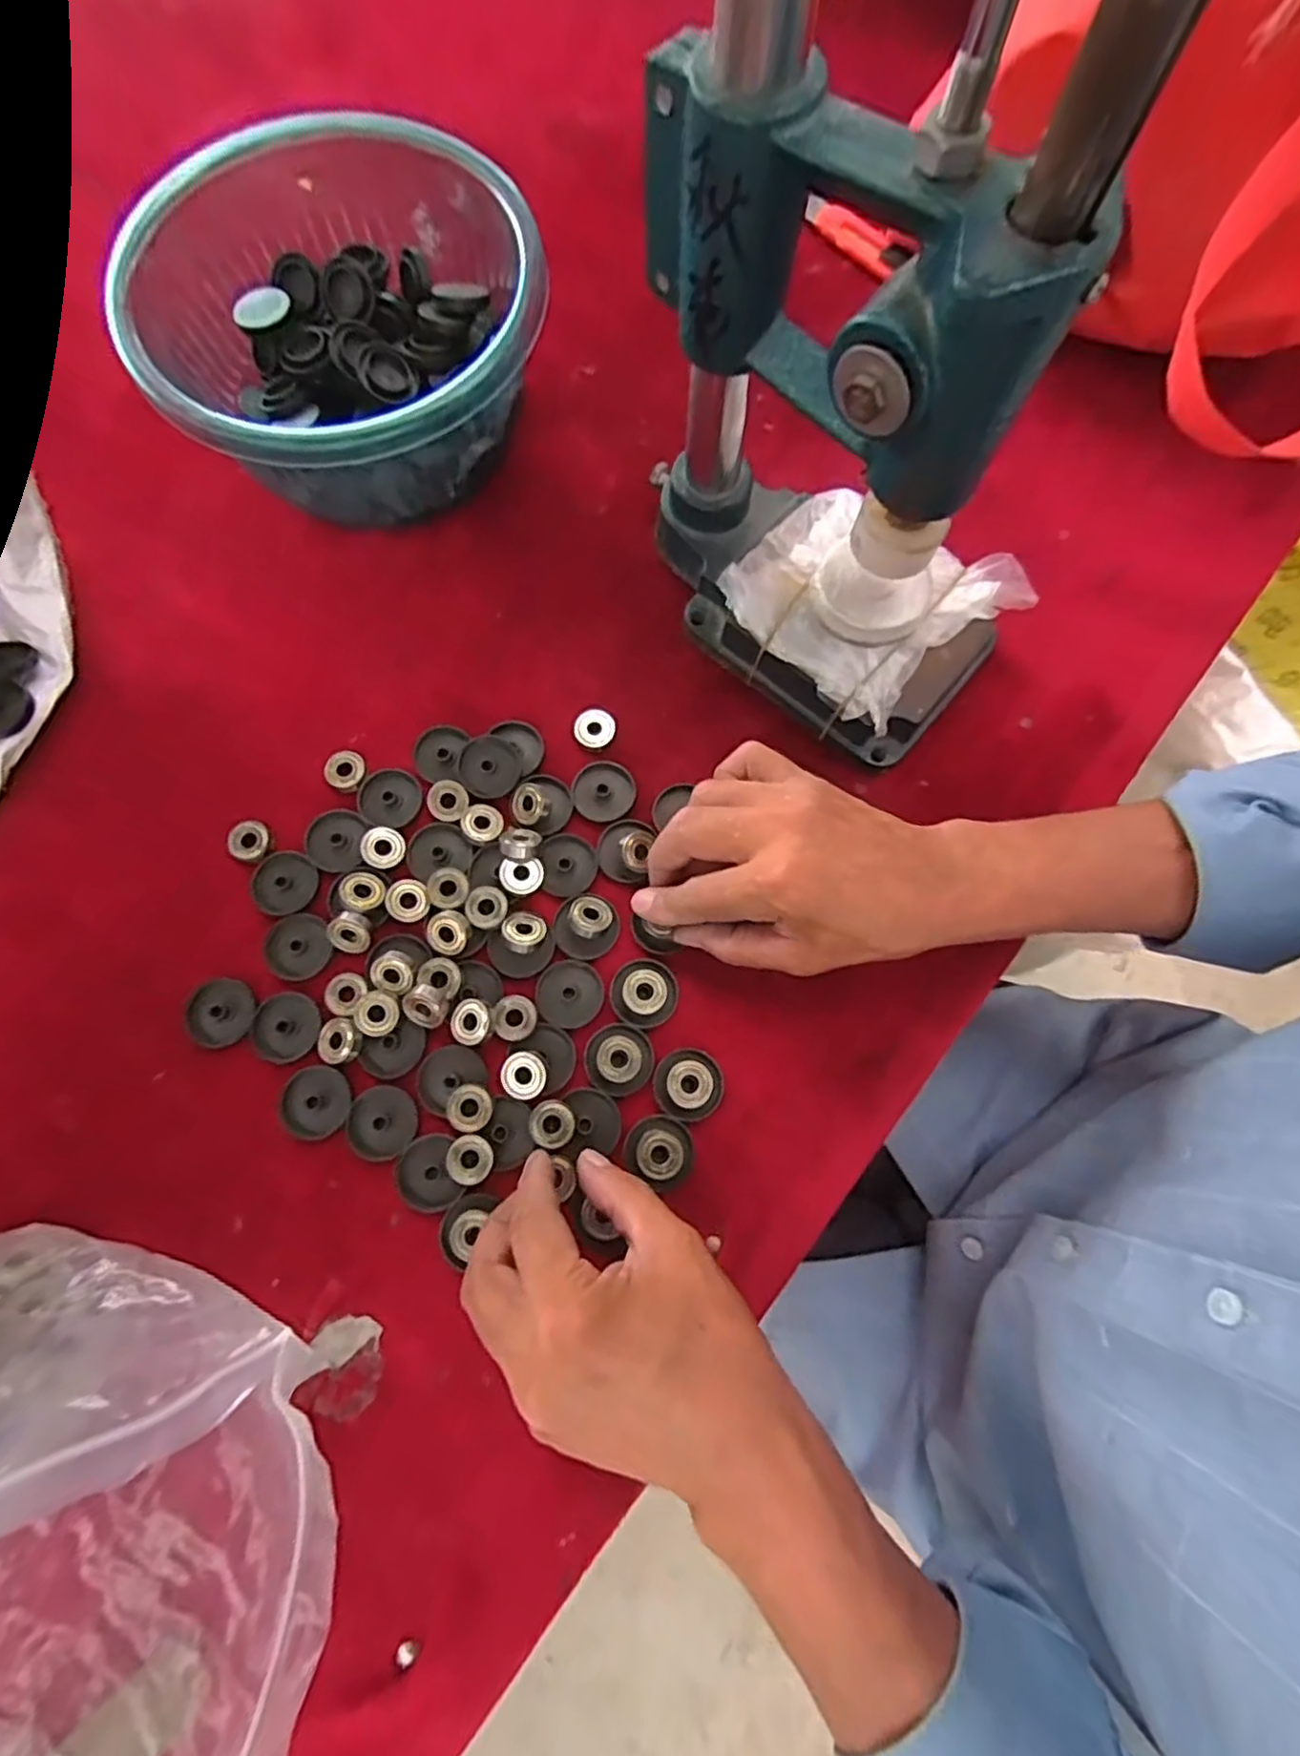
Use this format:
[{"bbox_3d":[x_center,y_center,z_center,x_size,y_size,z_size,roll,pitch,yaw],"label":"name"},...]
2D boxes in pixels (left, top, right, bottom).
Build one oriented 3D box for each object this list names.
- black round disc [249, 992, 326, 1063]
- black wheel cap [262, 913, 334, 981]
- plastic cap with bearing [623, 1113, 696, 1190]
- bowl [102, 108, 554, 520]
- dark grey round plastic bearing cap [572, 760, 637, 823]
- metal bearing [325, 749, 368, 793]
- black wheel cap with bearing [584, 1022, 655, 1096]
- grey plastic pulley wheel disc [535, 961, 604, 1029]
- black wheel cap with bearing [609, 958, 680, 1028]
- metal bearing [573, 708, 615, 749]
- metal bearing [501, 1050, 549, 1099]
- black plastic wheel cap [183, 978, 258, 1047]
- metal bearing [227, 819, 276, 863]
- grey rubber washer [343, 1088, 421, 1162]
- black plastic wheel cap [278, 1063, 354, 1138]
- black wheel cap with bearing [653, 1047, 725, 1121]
[{"bbox_3d":[-0.179,0.073,0.340,0.034,0.004,0.033,0,76,-1],"label":"black round disc"},{"bbox_3d":[-0.178,0.034,0.349,0.034,0.004,0.032,0,76,-1],"label":"black wheel cap"},{"bbox_3d":[0.005,0.126,0.320,0.031,0.010,0.028,35,78,7],"label":"plastic cap with bearing"},{"bbox_3d":[-0.161,-0.294,0.384,0.200,0.091,0.196,0,76,-1],"label":"bowl"},{"bbox_3d":[-0.025,-0.047,0.368,0.033,0.004,0.034,0,76,-1],"label":"dark grey round plastic bearing cap"},{"bbox_3d":[-0.163,-0.058,0.370,0.022,0.004,0.022,0,76,-1],"label":"metal bearing"},{"bbox_3d":[-0.015,0.087,0.332,0.032,0.006,0.032,0,76,-1],"label":"black wheel cap with bearing"},{"bbox_3d":[-0.040,0.057,0.343,0.032,0.004,0.032,0,76,-1],"label":"grey plastic pulley wheel disc"},{"bbox_3d":[-0.003,0.056,0.340,0.033,0.006,0.032,0,76,-1],"label":"black wheel cap with bearing"},{"bbox_3d":[-0.030,-0.081,0.378,0.022,0.006,0.022,-7,93,-4],"label":"metal bearing"},{"bbox_3d":[-0.060,0.093,0.329,0.021,0.008,0.022,0,76,-1],"label":"metal bearing"},{"bbox_3d":[-0.212,0.066,0.340,0.029,0.006,0.032,23,77,5],"label":"black plastic wheel cap"},{"bbox_3d":[-0.209,-0.020,0.360,0.023,0.004,0.021,0,76,-1],"label":"metal bearing"},{"bbox_3d":[-0.127,0.116,0.328,0.032,0.004,0.031,0,76,-1],"label":"grey rubber washer"},{"bbox_3d":[-0.160,0.107,0.330,0.034,0.004,0.032,0,76,-1],"label":"black plastic wheel cap"},{"bbox_3d":[0.019,0.098,0.329,0.032,0.007,0.031,0,76,-1],"label":"black wheel cap with bearing"}]

